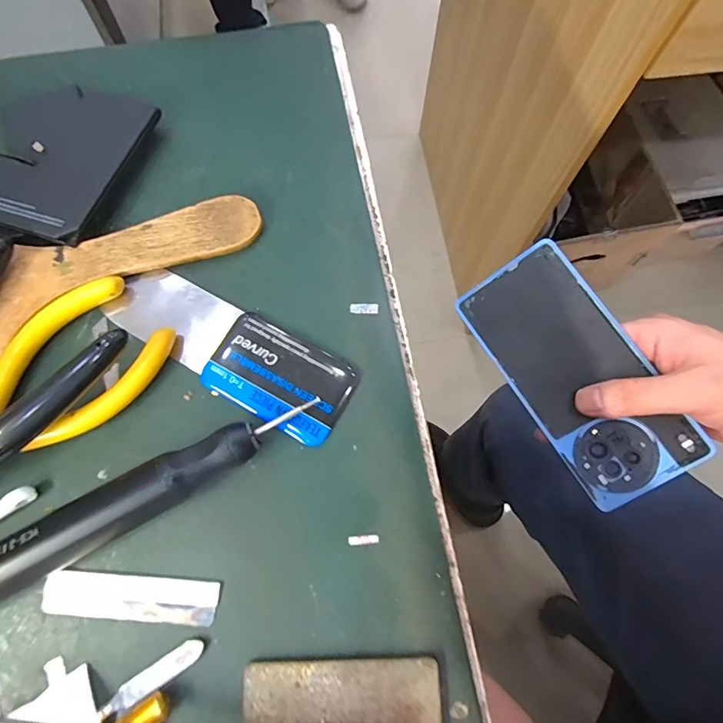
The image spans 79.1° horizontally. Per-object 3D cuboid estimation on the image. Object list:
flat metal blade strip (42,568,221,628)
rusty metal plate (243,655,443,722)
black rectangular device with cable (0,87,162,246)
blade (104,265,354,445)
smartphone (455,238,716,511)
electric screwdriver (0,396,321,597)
[{"bbox_3d":[-0.076,0.077,0.144,0.056,0.004,0.013,5,71,0],"label":"flat metal blade strip"},{"bbox_3d":[-0.005,0.112,0.132,0.059,0.004,0.037,-2,72,0],"label":"rusty metal plate"},{"bbox_3d":[-0.136,-0.090,0.190,0.067,0.005,0.082,18,72,5],"label":"black rectangular device with cable"},{"bbox_3d":[-0.052,-0.007,0.171,0.102,0.004,0.035,29,73,8],"label":"blade"},{"bbox_3d":[0.134,0.006,0.274,0.072,0.005,0.161,-35,80,14],"label":"smartphone"},{"bbox_3d":[-0.082,0.049,0.146,0.142,0.016,0.015,-27,74,-10],"label":"electric screwdriver"}]

